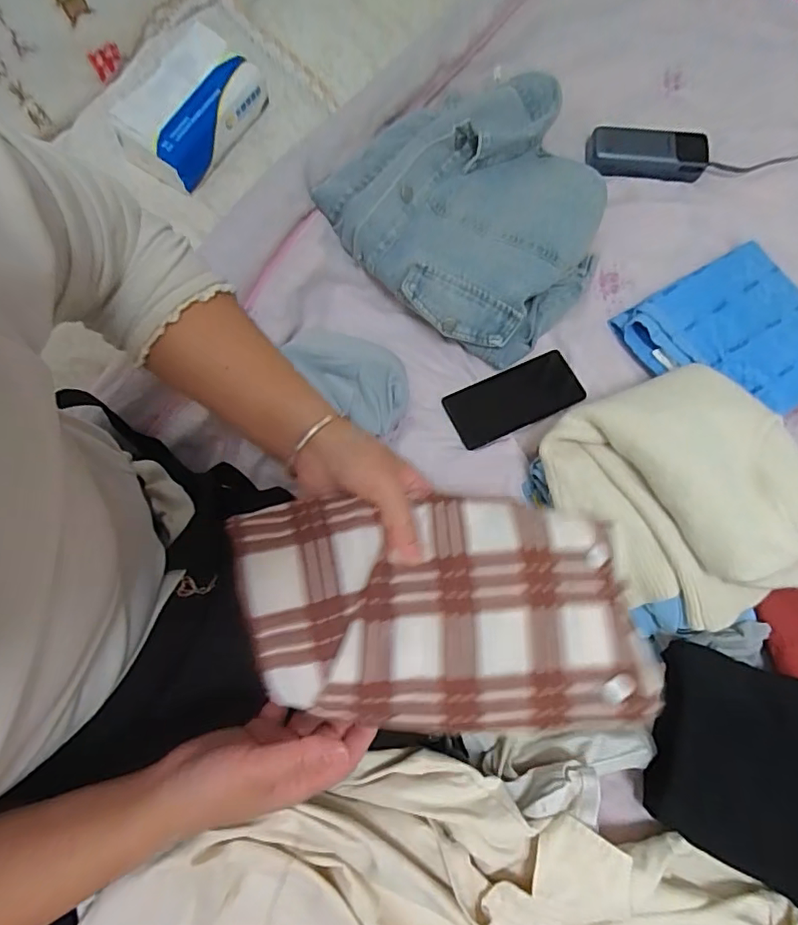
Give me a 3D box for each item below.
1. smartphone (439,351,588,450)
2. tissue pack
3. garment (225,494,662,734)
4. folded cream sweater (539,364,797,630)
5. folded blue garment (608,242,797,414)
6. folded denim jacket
[{"bbox_3d":[0.143,-0.078,0.651,0.165,0.008,0.074,-23,73,-6],"label":"smartphone"},{"bbox_3d":[-0.231,-0.402,0.597,0.105,0.074,0.180,25,75,10],"label":"tissue pack"},{"bbox_3d":[0.027,0.092,0.332,0.246,0.032,0.141,-4,72,0],"label":"garment"},{"bbox_3d":[0.282,0.026,0.521,0.218,0.078,0.246,-34,74,-8],"label":"folded cream sweater"},{"bbox_3d":[0.404,-0.148,0.643,0.211,0.035,0.198,-28,74,-8],"label":"folded blue garment"},{"bbox_3d":[0.114,-0.321,0.665,0.337,0.101,0.310,-44,76,-12],"label":"folded denim jacket"}]

